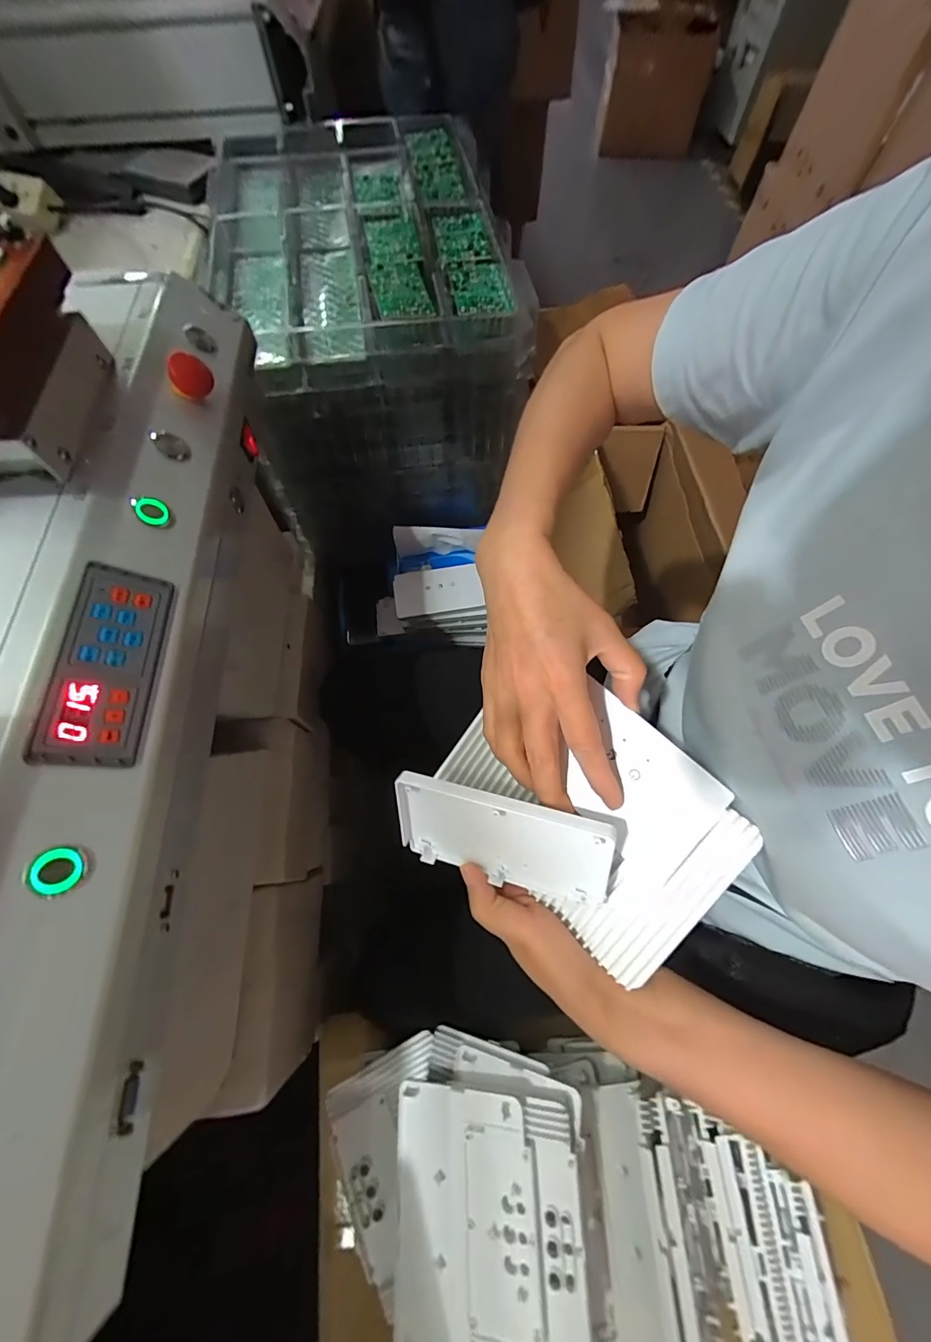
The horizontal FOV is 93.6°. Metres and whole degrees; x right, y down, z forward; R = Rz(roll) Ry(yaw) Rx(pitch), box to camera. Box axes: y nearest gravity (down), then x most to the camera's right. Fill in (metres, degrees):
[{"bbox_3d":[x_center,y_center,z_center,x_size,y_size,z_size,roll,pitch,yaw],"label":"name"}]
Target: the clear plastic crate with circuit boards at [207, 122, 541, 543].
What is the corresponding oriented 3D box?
[{"bbox_3d":[-0.142,-0.504,0.662,0.356,0.311,0.472,-14,67,-6],"label":"clear plastic crate with circuit boards"}]

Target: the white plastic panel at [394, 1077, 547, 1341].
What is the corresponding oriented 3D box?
[{"bbox_3d":[-0.003,0.491,0.387,0.130,0.014,0.184,-11,65,16],"label":"white plastic panel"}]

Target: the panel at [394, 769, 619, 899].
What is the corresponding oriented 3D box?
[{"bbox_3d":[0.021,0.105,0.284,0.140,0.070,0.019,10,36,19],"label":"panel"}]

